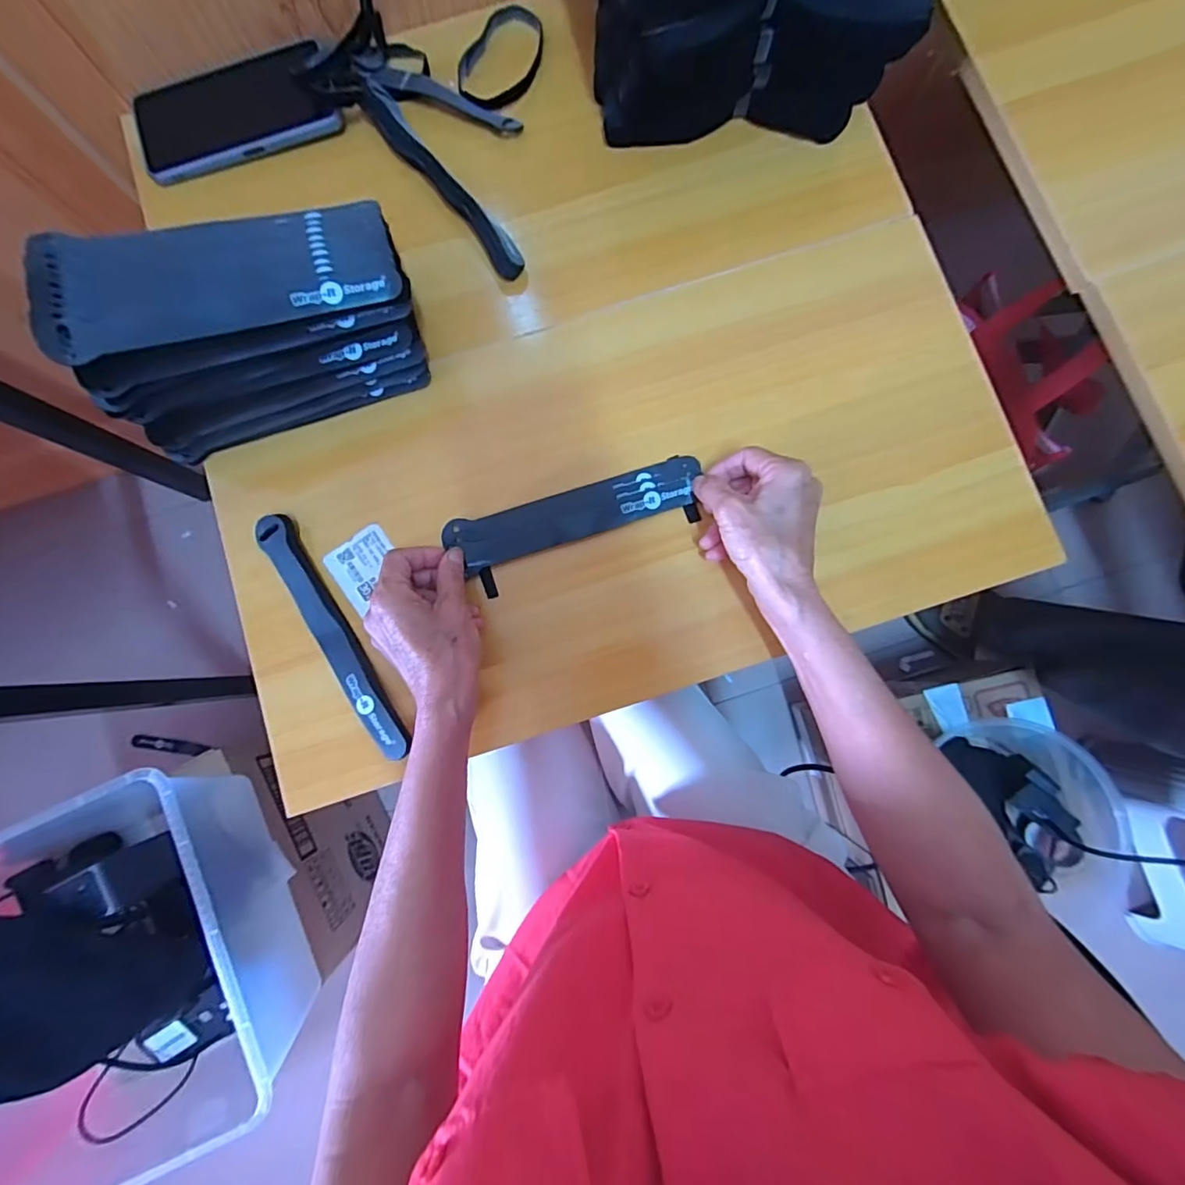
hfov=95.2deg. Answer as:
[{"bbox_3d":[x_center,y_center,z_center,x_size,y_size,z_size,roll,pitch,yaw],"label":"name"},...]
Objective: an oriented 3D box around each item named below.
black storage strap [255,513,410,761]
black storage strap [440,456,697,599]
[{"bbox_3d":[-0.187,0.031,0.389,0.023,0.015,0.194,-31,84,-2],"label":"black storage strap"},{"bbox_3d":[-0.011,-0.053,0.406,0.190,0.008,0.054,-18,83,0],"label":"black storage strap"}]

